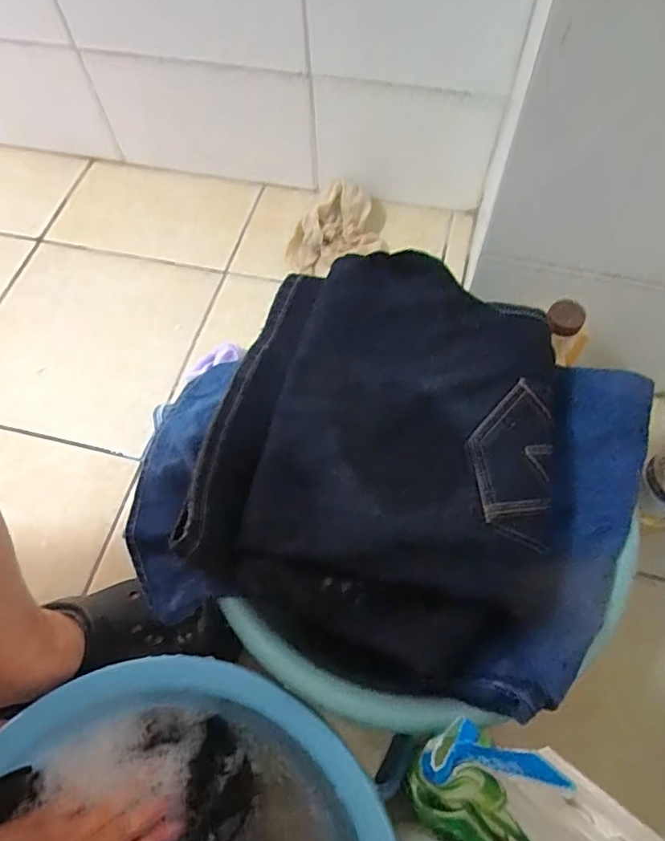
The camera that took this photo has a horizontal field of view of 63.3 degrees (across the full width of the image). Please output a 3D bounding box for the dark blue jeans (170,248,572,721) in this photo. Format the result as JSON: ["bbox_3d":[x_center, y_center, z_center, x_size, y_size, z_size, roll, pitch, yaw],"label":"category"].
[{"bbox_3d":[0.037,0.030,0.445,0.297,0.095,0.324,14,64,9],"label":"dark blue jeans"}]

